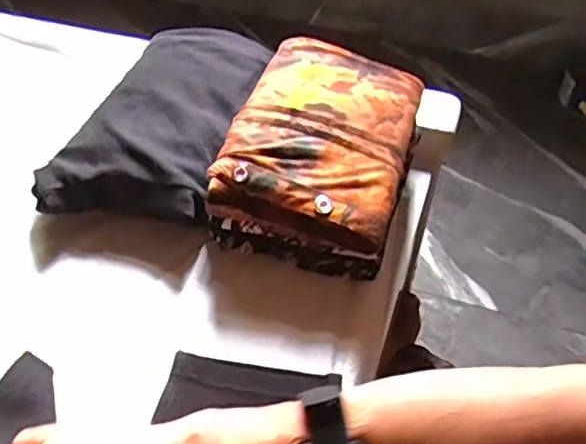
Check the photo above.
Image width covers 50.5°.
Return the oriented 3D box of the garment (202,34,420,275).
[{"bbox_3d":[0.034,-0.085,0.616,0.160,0.092,0.272,12,50,10],"label":"garment"}]

